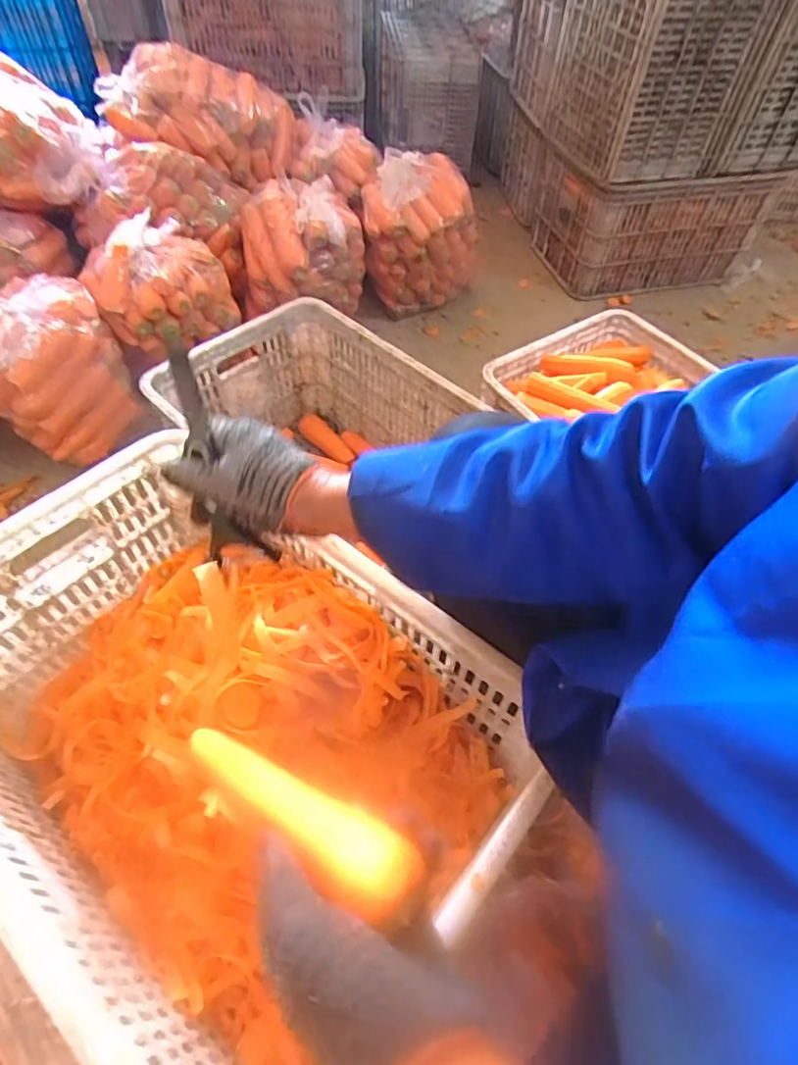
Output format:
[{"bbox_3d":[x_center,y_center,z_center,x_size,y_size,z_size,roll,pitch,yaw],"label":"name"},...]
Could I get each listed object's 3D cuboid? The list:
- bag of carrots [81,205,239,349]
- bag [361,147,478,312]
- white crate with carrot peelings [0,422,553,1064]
[{"bbox_3d":[-0.460,-0.479,1.088,0.265,0.186,0.191,-17,57,-15],"label":"bag of carrots"},{"bbox_3d":[0.059,-0.702,1.354,0.275,0.311,0.238,-5,55,-6],"label":"bag"},{"bbox_3d":[-0.211,0.207,0.617,0.587,0.249,0.404,33,59,19],"label":"white crate with carrot peelings"}]

